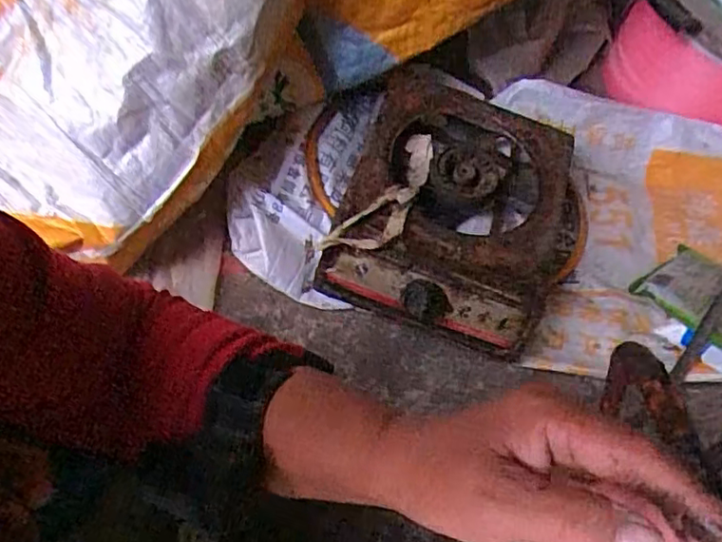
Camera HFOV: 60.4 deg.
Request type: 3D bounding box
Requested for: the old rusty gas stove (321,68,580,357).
[{"bbox_3d":[0.140,-0.102,0.892,0.302,0.121,0.399,20,59,3],"label":"old rusty gas stove"}]

